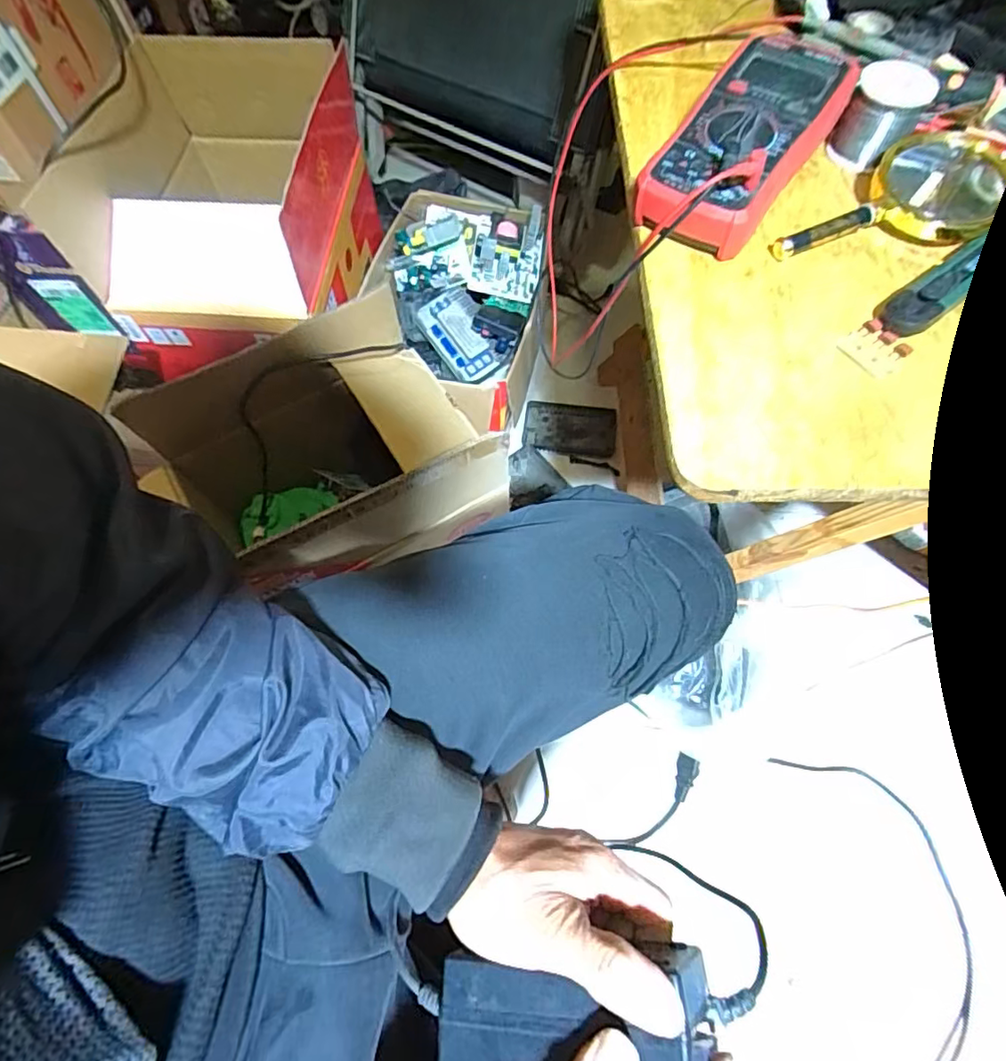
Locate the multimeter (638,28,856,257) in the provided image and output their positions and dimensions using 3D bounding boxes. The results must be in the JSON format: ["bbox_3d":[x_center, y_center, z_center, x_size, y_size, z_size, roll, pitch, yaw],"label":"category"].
[{"bbox_3d":[0.176,-0.285,0.418,0.092,0.048,0.199,32,69,15],"label":"multimeter"}]

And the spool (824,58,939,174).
[{"bbox_3d":[0.289,-0.318,0.439,0.053,0.053,0.052,32,69,15],"label":"spool"}]

